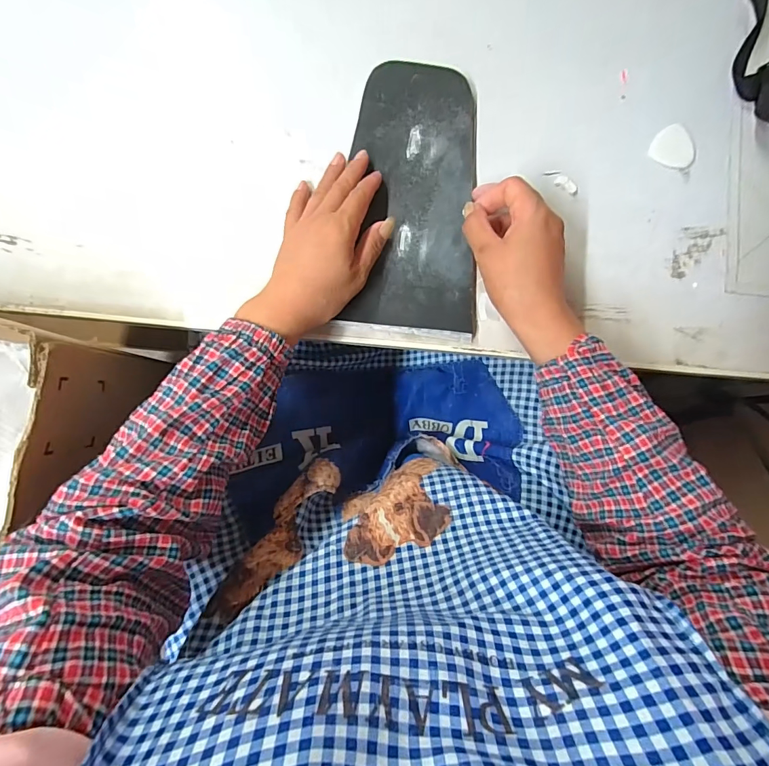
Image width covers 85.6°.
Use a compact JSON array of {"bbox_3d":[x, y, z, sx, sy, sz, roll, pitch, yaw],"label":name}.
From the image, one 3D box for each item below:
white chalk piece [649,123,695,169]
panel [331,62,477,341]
[{"bbox_3d":[0.278,-0.228,0.397,0.040,0.004,0.038,21,87,1],"label":"white chalk piece"},{"bbox_3d":[0.030,-0.168,0.382,0.116,0.012,0.245,5,86,-3],"label":"panel"}]

